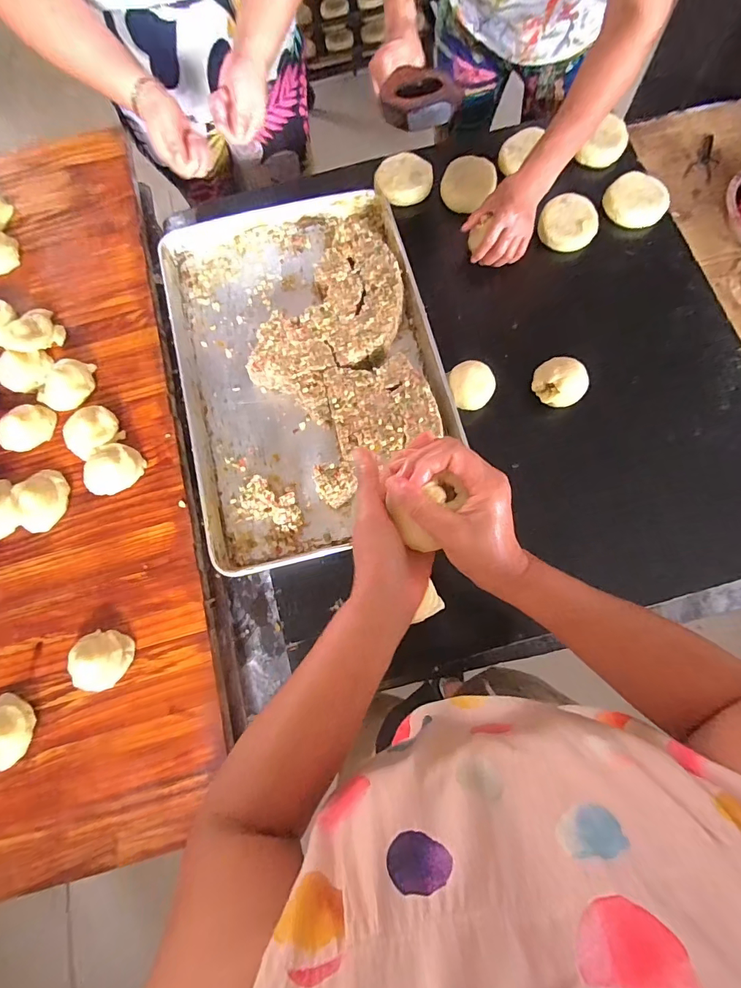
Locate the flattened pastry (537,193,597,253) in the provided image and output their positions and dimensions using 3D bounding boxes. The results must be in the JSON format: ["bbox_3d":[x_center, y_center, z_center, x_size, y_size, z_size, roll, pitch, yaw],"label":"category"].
[{"bbox_3d":[0.350,-0.477,0.750,0.097,0.028,0.103,0,76,0],"label":"flattened pastry"}]

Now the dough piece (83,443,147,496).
[{"bbox_3d":[-0.394,-0.038,0.641,0.079,0.032,0.079,0,76,0],"label":"dough piece"}]

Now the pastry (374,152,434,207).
[{"bbox_3d":[0.061,-0.578,0.778,0.103,0.023,0.102,0,76,0],"label":"pastry"}]

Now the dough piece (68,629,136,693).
[{"bbox_3d":[-0.371,0.228,0.582,0.075,0.032,0.077,0,76,0],"label":"dough piece"}]

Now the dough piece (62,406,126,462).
[{"bbox_3d":[-0.437,-0.100,0.657,0.079,0.027,0.074,-35,78,-8],"label":"dough piece"}]

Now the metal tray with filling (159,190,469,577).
[{"bbox_3d":[-0.101,-0.220,0.682,0.399,0.043,0.609,-14,76,-4],"label":"metal tray with filling"}]

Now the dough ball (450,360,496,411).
[{"bbox_3d":[0.160,-0.170,0.677,0.069,0.053,0.072,0,76,0],"label":"dough ball"}]

